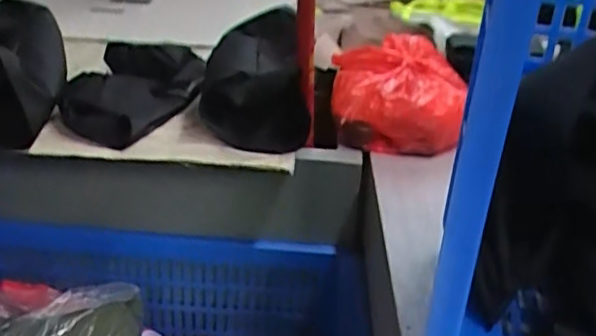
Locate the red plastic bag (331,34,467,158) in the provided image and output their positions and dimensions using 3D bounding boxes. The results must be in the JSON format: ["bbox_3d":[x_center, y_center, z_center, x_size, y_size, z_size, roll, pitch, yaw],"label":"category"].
[{"bbox_3d":[0.148,-0.106,0.929,0.194,0.124,0.202,6,28,4],"label":"red plastic bag"}]

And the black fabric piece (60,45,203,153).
[{"bbox_3d":[-0.234,-0.116,0.896,0.185,0.071,0.256,0,28,-7],"label":"black fabric piece"}]

